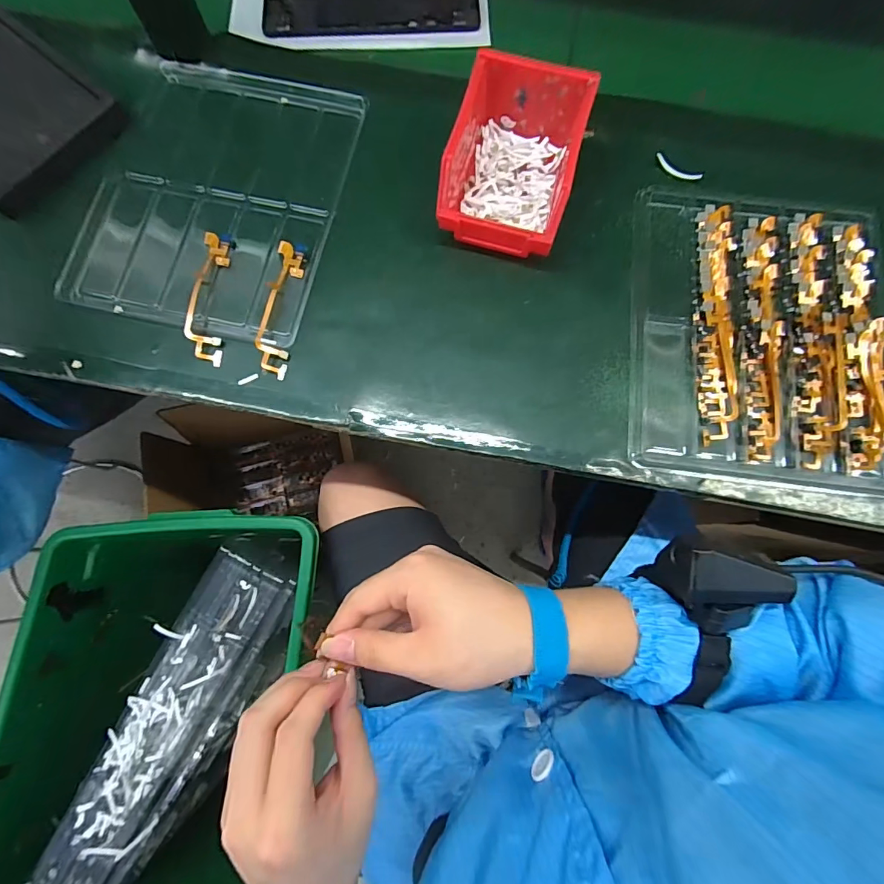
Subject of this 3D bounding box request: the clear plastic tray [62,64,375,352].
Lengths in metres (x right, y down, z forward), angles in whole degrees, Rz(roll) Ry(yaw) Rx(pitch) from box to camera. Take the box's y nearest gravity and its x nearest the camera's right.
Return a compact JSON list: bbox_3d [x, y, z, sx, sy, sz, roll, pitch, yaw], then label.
[{"bbox_3d":[-0.213,-0.246,0.430,0.226,0.013,0.288,13,75,4],"label":"clear plastic tray"}]

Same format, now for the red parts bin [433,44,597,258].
[{"bbox_3d":[0.065,-0.249,0.395,0.103,0.075,0.144,15,76,5],"label":"red parts bin"}]

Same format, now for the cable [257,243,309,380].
[{"bbox_3d":[-0.146,-0.123,0.395,0.028,0.009,0.132,5,75,2],"label":"cable"}]

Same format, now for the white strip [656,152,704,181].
[{"bbox_3d":[0.233,-0.269,0.432,0.049,0.009,0.009,30,77,8],"label":"white strip"}]

